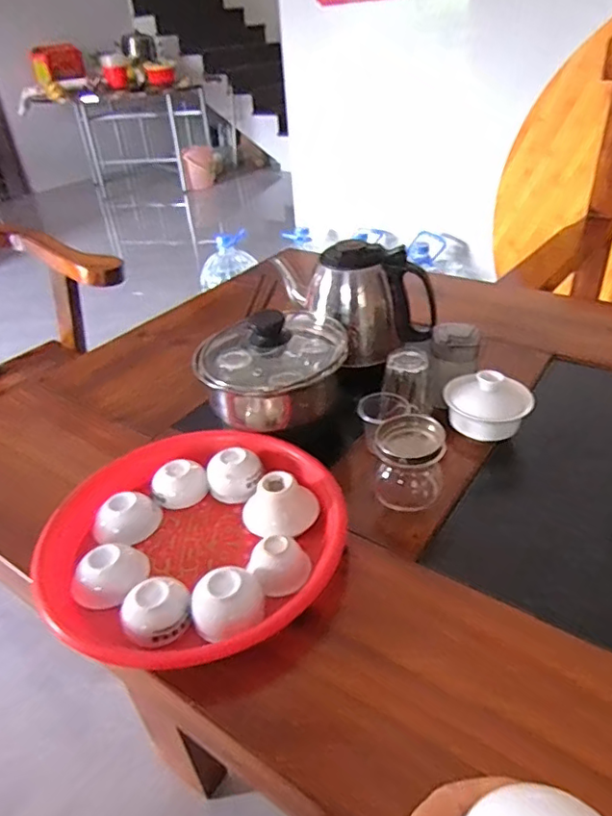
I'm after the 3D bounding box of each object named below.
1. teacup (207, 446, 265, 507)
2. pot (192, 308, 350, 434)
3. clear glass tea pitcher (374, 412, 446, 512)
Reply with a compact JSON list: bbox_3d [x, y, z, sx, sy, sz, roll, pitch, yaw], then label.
[{"bbox_3d":[-0.069,0.063,0.549,0.054,0.034,0.052,-11,35,-8],"label":"teacup"},{"bbox_3d":[-0.037,-0.044,0.630,0.159,0.130,0.142,-12,35,-11],"label":"pot"},{"bbox_3d":[0.094,0.051,0.521,0.063,0.068,0.055,4,35,12],"label":"clear glass tea pitcher"}]

